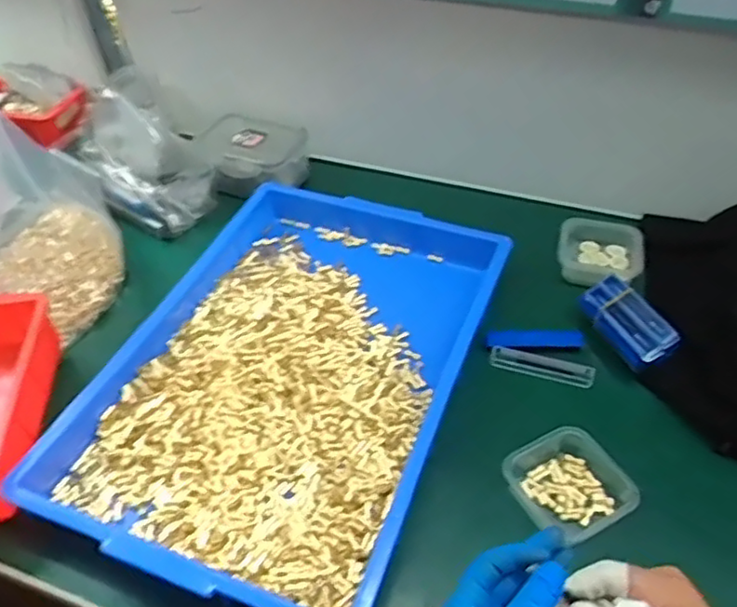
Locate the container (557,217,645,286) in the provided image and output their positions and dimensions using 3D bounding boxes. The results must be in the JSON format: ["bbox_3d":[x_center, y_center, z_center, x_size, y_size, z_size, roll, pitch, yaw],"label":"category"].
[{"bbox_3d":[0.244,-0.053,0.695,0.086,0.035,0.085,17,48,16],"label":"container"}]

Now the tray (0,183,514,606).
[{"bbox_3d":[-0.070,0.058,0.607,0.299,0.068,0.429,15,46,14],"label":"tray"}]

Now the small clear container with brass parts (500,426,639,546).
[{"bbox_3d":[0.156,0.144,0.519,0.075,0.035,0.085,-25,51,-22],"label":"small clear container with brass parts"}]

